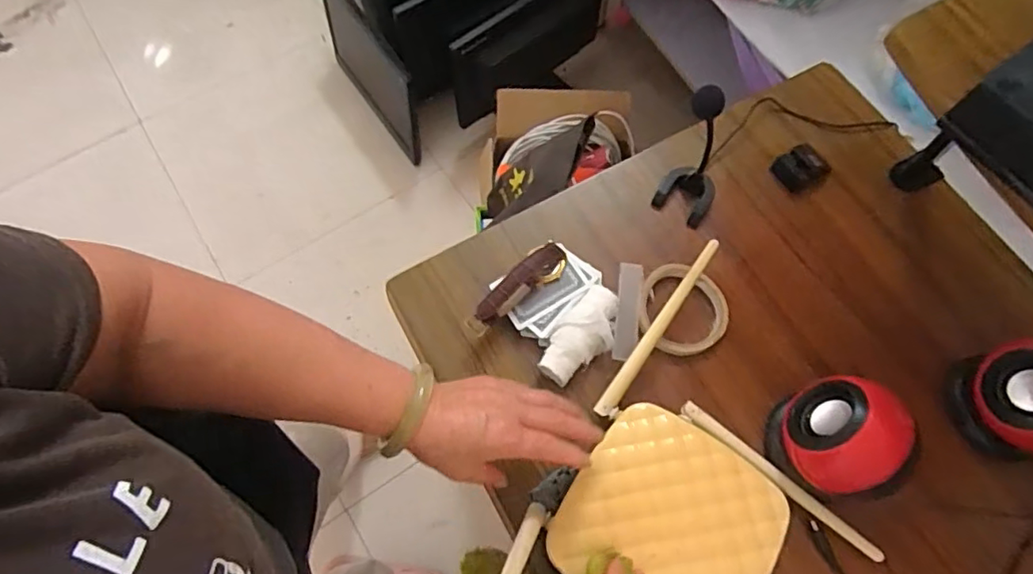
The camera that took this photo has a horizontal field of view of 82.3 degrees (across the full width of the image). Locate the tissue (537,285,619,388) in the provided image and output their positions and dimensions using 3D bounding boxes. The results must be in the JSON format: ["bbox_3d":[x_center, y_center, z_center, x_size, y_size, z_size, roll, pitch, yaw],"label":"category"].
[{"bbox_3d":[0.065,0.047,0.571,0.049,0.030,0.102,37,73,15],"label":"tissue"}]

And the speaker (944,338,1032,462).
[{"bbox_3d":[0.457,0.099,0.526,0.090,0.095,0.099,-5,67,-1],"label":"speaker"}]

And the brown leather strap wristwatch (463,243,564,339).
[{"bbox_3d":[0.003,0.001,0.577,0.027,0.032,0.123,42,74,17],"label":"brown leather strap wristwatch"}]

